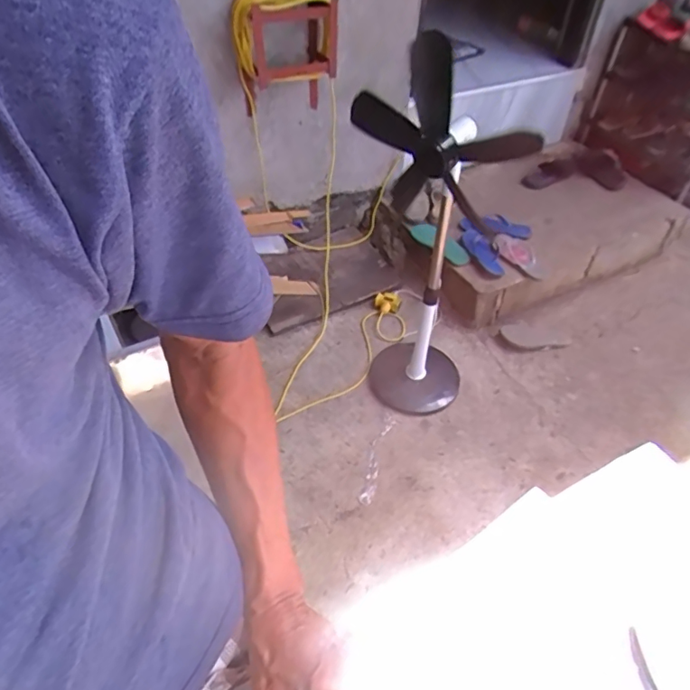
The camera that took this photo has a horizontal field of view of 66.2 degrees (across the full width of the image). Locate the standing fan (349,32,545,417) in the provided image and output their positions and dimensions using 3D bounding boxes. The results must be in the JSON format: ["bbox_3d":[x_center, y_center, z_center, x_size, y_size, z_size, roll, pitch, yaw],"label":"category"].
[{"bbox_3d":[0.174,-0.198,1.274,0.328,0.977,0.367,7,46,5],"label":"standing fan"}]

